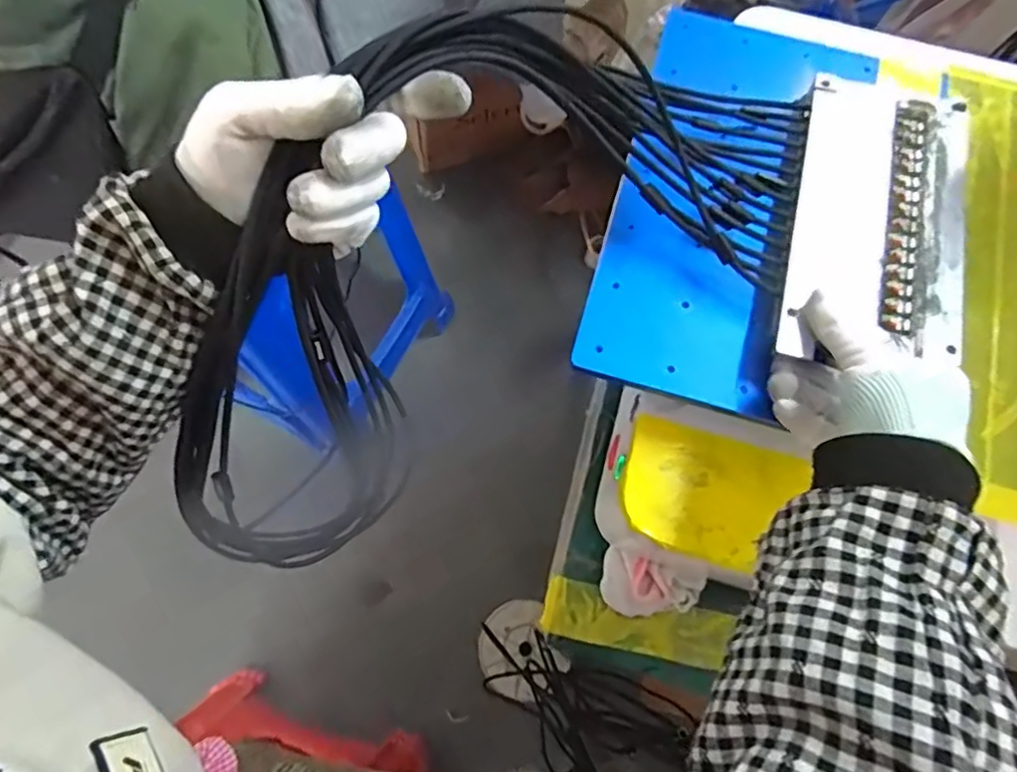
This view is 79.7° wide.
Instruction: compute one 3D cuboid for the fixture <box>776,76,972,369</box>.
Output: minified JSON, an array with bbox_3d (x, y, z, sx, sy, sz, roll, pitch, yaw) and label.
[{"bbox_3d":[0.231,-0.103,0.378,0.100,0.014,0.204,16,73,4],"label":"fixture"}]

